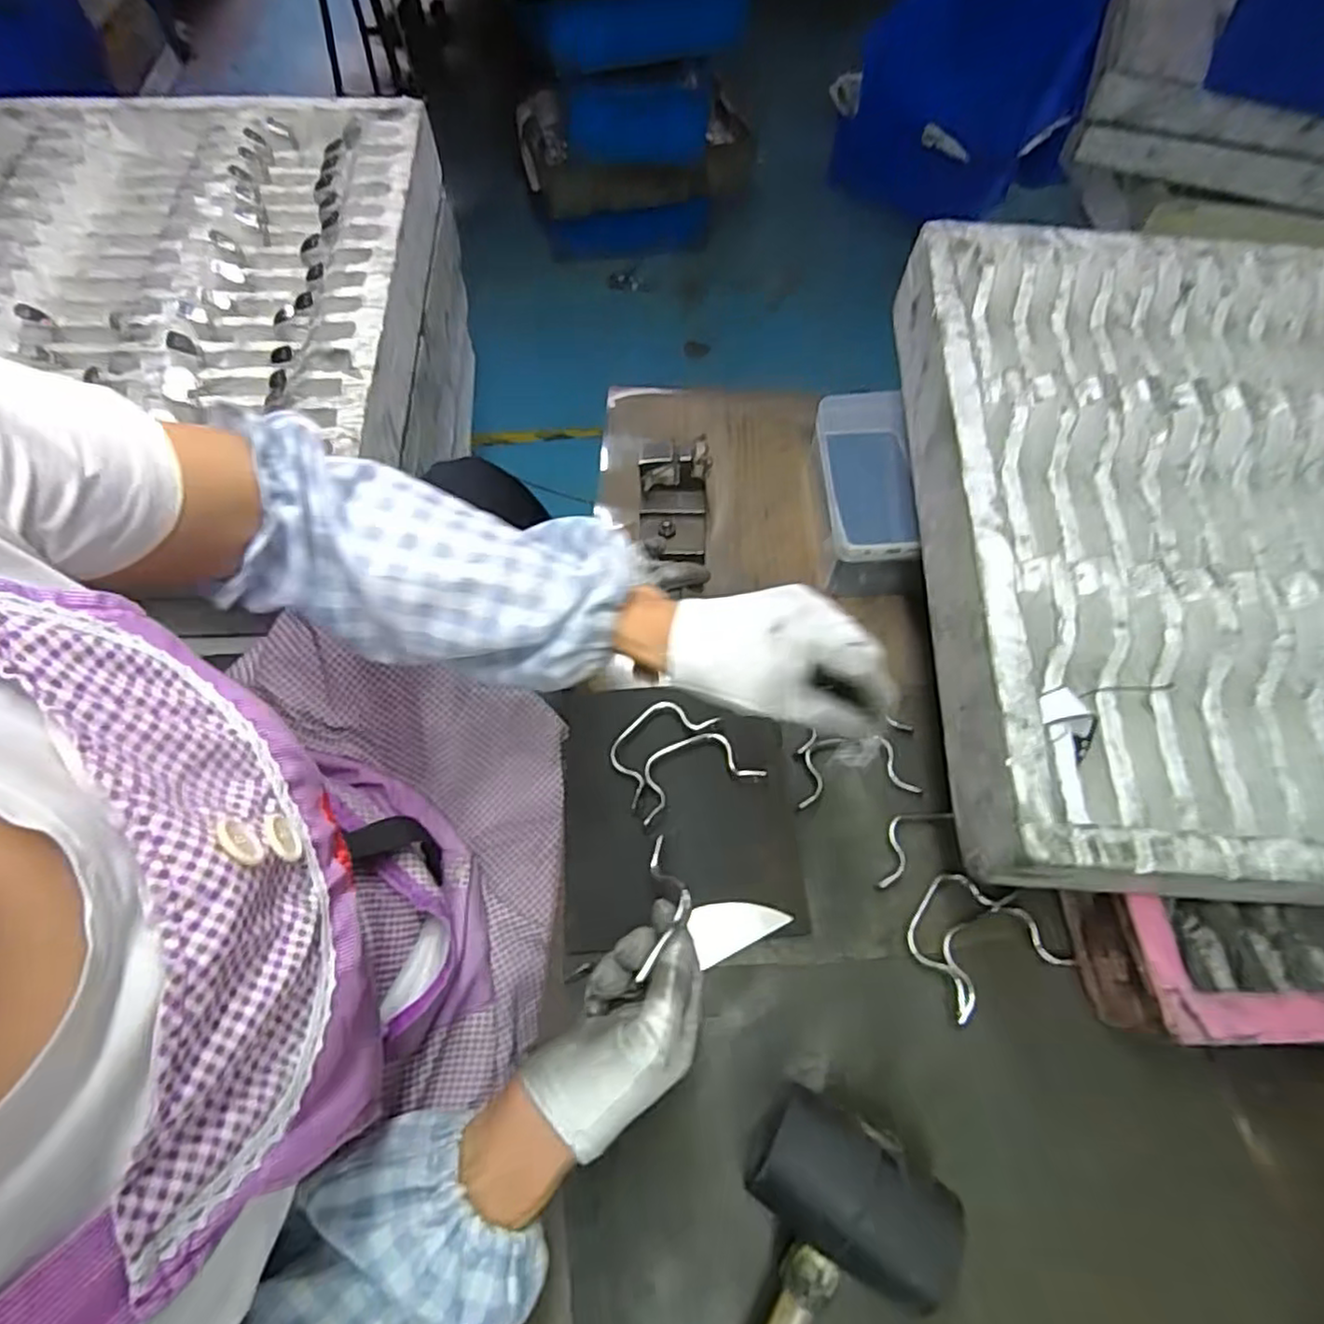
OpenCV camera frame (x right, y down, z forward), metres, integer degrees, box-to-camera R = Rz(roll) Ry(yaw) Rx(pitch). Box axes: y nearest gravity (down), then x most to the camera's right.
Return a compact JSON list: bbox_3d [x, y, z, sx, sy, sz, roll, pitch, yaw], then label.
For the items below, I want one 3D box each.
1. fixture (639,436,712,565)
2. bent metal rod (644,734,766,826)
[{"bbox_3d":[0.010,-0.149,0.630,0.065,0.059,0.095,3,64,1],"label":"fixture"},{"bbox_3d":[0.025,0.085,0.542,0.097,0.008,0.051,-19,66,-10],"label":"bent metal rod"}]

